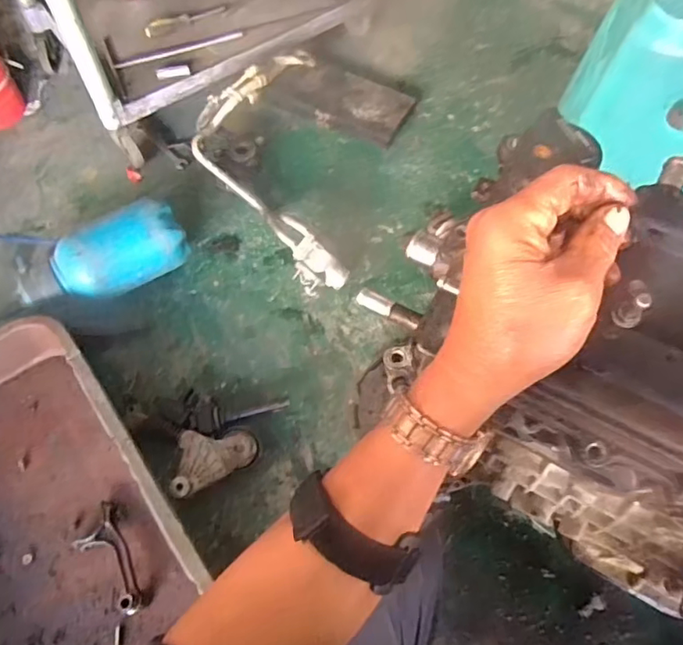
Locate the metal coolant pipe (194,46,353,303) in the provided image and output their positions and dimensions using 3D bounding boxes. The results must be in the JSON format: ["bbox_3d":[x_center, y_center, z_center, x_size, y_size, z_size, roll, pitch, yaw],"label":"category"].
[{"bbox_3d":[-0.154,-0.314,1.070,0.251,0.112,0.569,-7,64,-3],"label":"metal coolant pipe"}]

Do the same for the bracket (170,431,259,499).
[{"bbox_3d":[-0.193,0.217,0.834,0.122,0.044,0.102,-3,64,-1],"label":"bracket"}]

